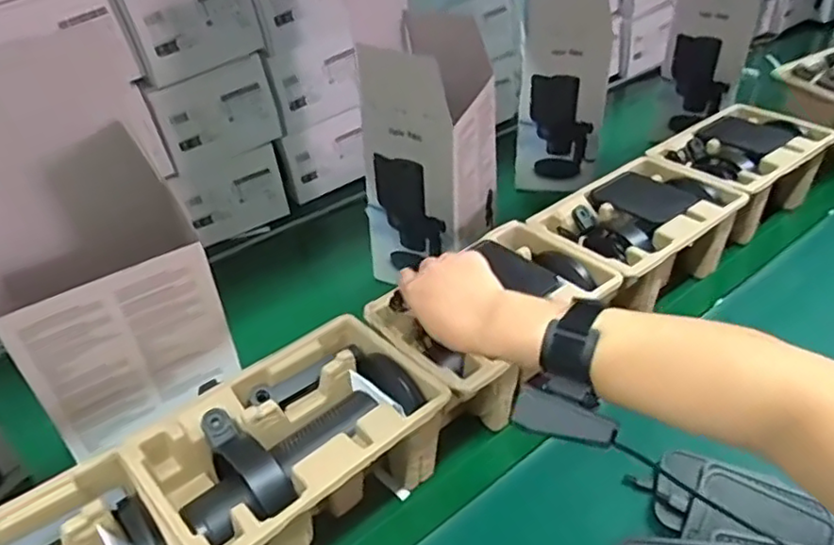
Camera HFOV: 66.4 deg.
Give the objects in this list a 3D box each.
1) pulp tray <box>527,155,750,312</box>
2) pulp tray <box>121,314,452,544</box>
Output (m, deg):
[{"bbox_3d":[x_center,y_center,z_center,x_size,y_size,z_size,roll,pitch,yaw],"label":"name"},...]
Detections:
[{"bbox_3d":[0.258,-0.036,0.755,0.233,0.102,0.152,-27,42,-29],"label":"pulp tray"},{"bbox_3d":[-0.099,0.156,0.533,0.228,0.100,0.144,-32,44,-33],"label":"pulp tray"}]

